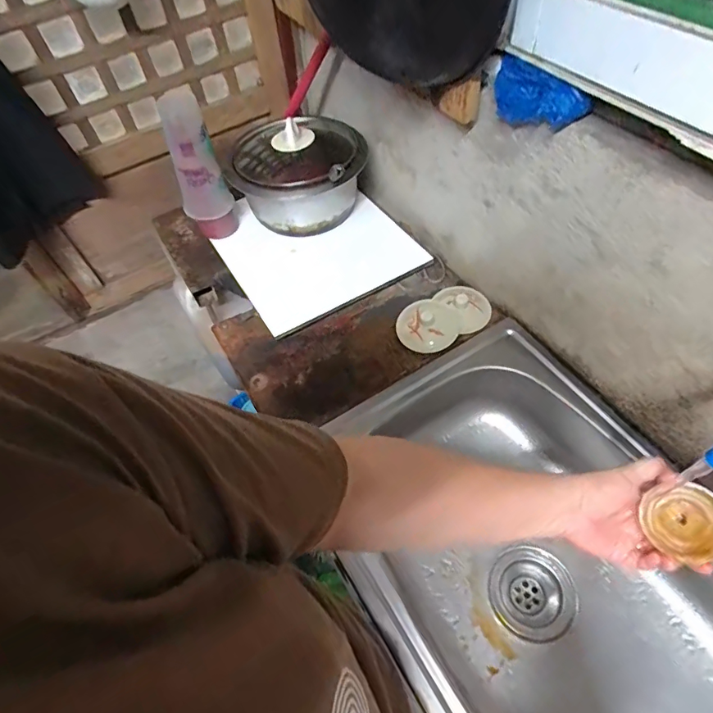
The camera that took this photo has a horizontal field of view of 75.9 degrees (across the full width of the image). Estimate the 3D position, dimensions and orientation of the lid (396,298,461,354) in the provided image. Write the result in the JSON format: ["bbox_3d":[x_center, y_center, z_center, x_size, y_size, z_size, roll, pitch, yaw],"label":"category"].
[{"bbox_3d":[0.111,-0.052,0.702,0.094,0.025,0.090,3,54,7],"label":"lid"}]

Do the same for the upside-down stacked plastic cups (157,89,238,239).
[{"bbox_3d":[-0.258,-0.294,0.742,0.077,0.243,0.060,-26,56,-13],"label":"upside-down stacked plastic cups"}]

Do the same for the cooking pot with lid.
[{"bbox_3d":[-0.104,-0.322,0.798,0.226,0.139,0.230,-3,54,4],"label":"cooking pot with lid"}]

